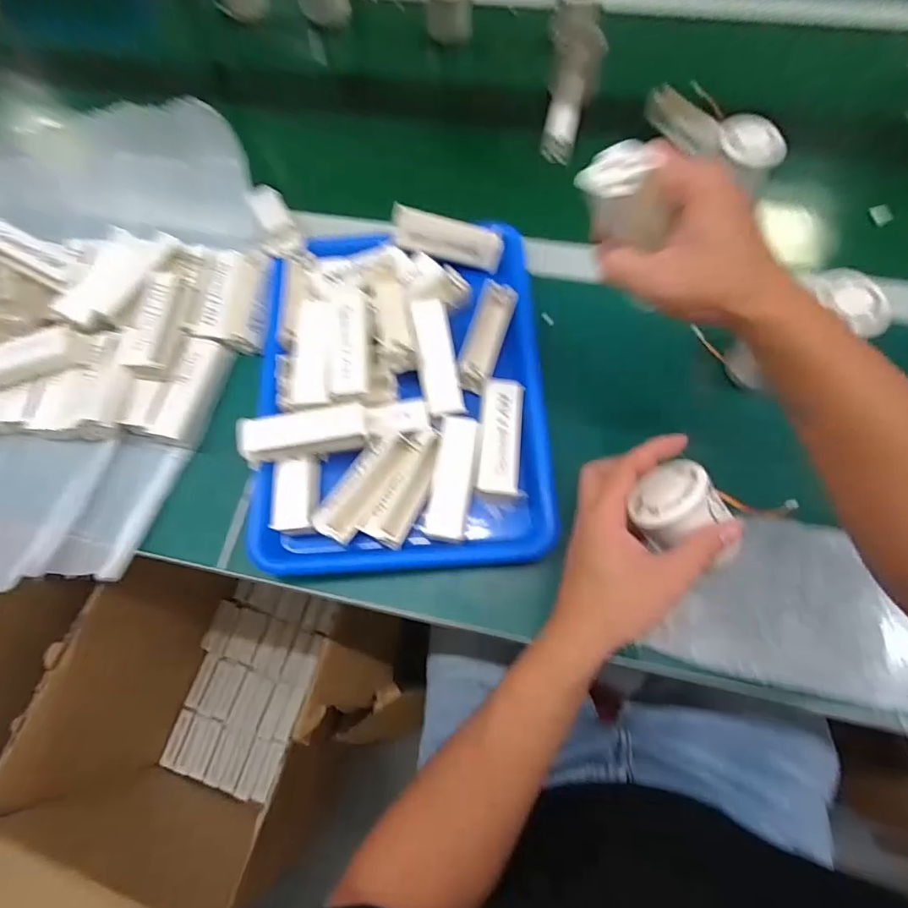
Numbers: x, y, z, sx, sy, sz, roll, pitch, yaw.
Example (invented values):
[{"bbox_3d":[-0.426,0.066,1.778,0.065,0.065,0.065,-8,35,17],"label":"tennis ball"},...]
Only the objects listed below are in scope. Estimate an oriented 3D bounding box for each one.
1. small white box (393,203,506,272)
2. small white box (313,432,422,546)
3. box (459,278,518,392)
[{"bbox_3d":[-0.006,-0.210,0.487,0.108,0.026,0.033,14,72,-7],"label":"small white box"},{"bbox_3d":[-0.075,0.024,0.417,0.037,0.019,0.101,36,75,16],"label":"small white box"},{"bbox_3d":[0.030,-0.112,0.458,0.034,0.016,0.106,15,70,9],"label":"box"}]

